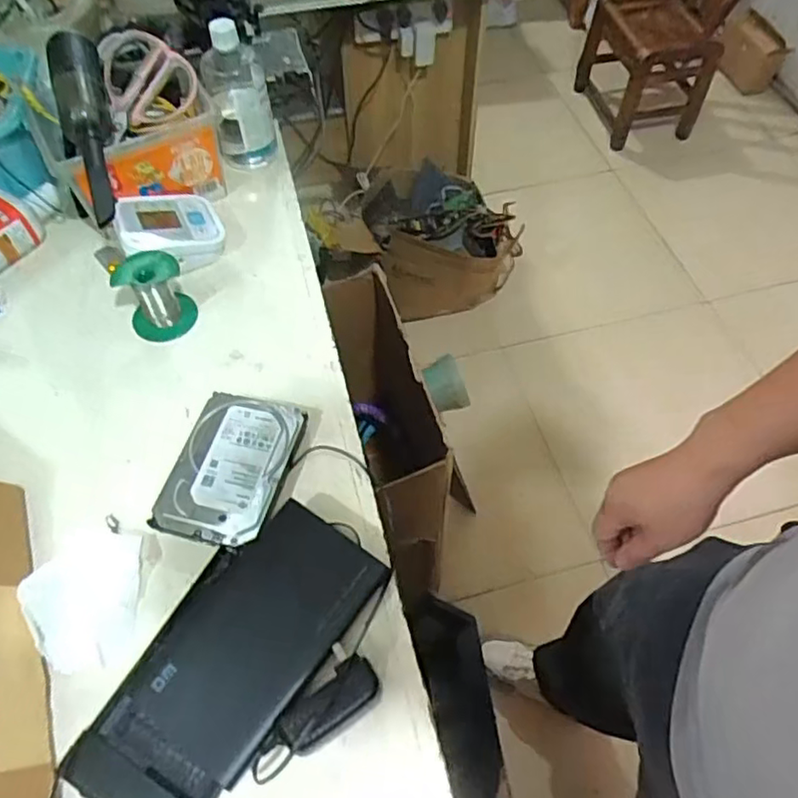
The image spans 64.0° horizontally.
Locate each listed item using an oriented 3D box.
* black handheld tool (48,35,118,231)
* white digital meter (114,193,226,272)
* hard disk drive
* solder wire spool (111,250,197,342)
[{"bbox_3d":[-0.315,-0.267,0.651,0.050,0.052,0.226,-15,77,-9],"label":"black handheld tool"},{"bbox_3d":[-0.257,-0.189,0.728,0.109,0.067,0.086,-19,58,-11],"label":"white digital meter"},{"bbox_3d":[-0.155,0.064,0.594,0.097,0.020,0.147,14,58,10],"label":"hard disk drive"},{"bbox_3d":[-0.256,-0.108,0.672,0.065,0.071,0.060,0,57,1],"label":"solder wire spool"}]

